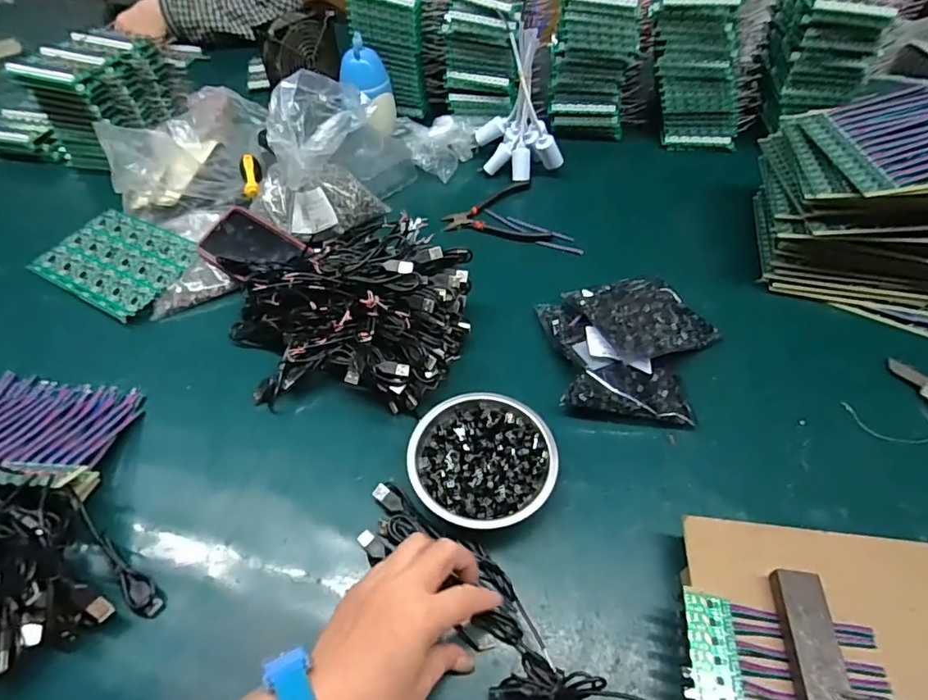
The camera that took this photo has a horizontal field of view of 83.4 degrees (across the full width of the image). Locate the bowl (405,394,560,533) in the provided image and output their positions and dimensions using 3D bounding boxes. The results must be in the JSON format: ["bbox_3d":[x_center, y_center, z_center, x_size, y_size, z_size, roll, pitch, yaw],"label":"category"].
[{"bbox_3d":[0.016,0.104,0.477,0.124,0.042,0.122,-1,48,1],"label":"bowl"}]

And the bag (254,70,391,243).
[{"bbox_3d":[-0.190,-0.241,0.668,0.168,0.164,0.101,-19,51,-15],"label":"bag"}]

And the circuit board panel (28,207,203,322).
[{"bbox_3d":[-0.450,-0.117,0.674,0.211,0.006,0.129,23,61,24],"label":"circuit board panel"}]

